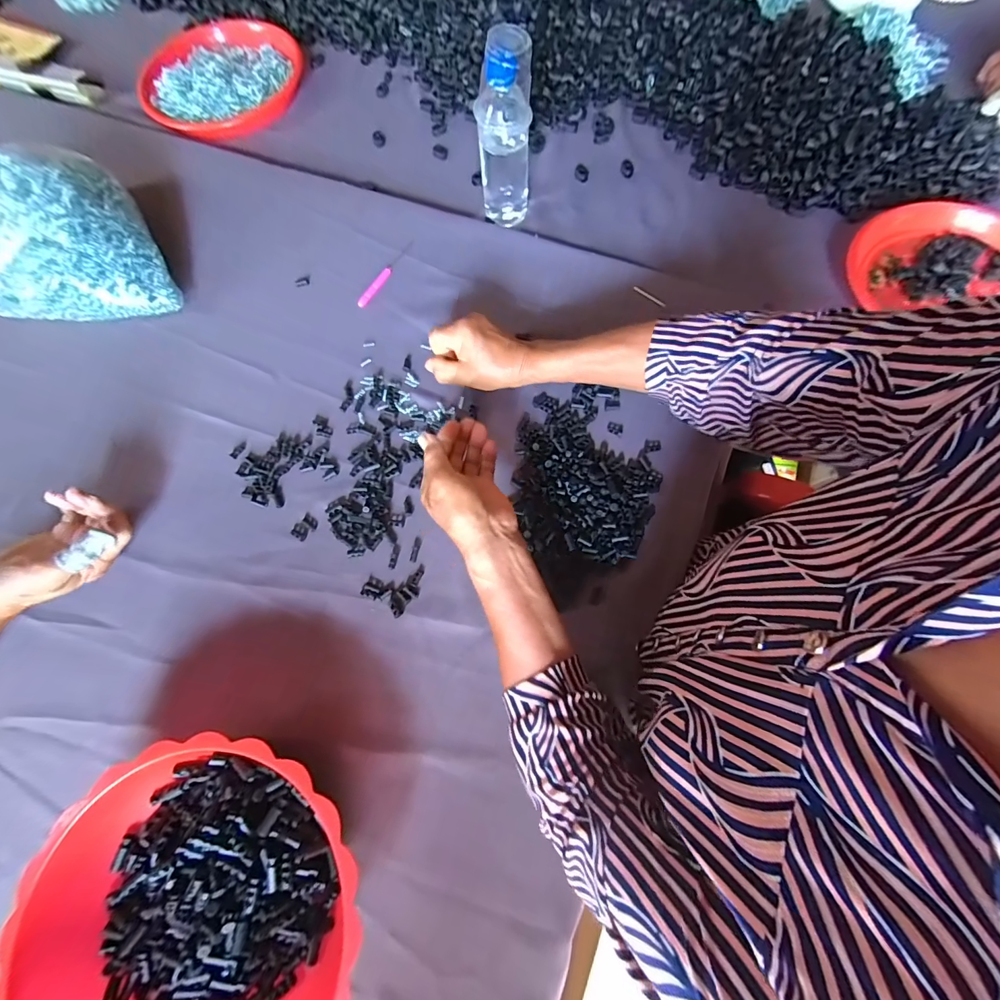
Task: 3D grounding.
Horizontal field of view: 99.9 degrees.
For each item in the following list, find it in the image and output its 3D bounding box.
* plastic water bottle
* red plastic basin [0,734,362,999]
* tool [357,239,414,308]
[{"bbox_3d":[0.004,-0.435,0.498,0.064,0.178,0.069,1,73,2],"label":"plastic water bottle"},{"bbox_3d":[-0.221,0.307,0.316,0.221,0.081,0.233,0,73,2],"label":"red plastic basin"},{"bbox_3d":[-0.147,-0.290,0.537,0.015,0.008,0.113,29,76,10],"label":"tool"}]

